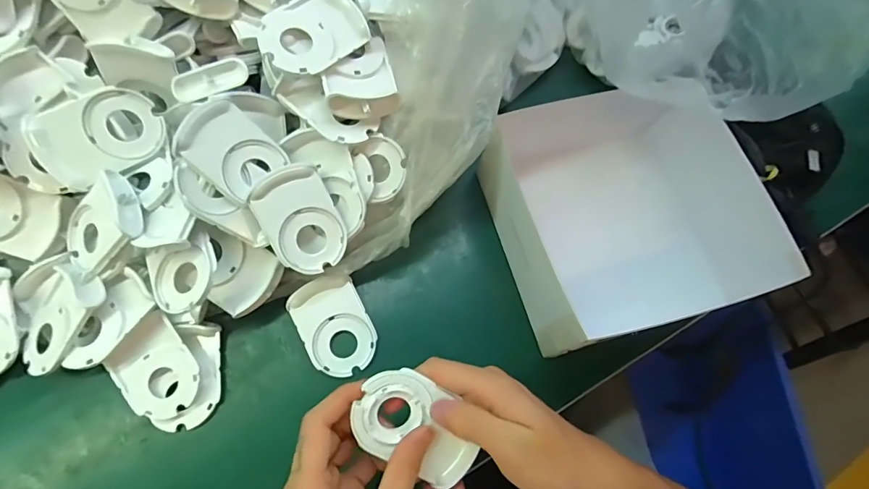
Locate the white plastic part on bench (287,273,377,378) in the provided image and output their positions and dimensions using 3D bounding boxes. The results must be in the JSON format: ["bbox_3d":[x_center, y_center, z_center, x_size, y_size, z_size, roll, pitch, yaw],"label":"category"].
[{"bbox_3d":[-0.086,0.069,0.382,0.058,0.021,0.080,-24,73,-14],"label":"white plastic part on bench"}]

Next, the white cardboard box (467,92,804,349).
[{"bbox_3d":[0.171,-0.028,0.397,0.207,0.090,0.194,-13,70,-11],"label":"white cardboard box"}]

